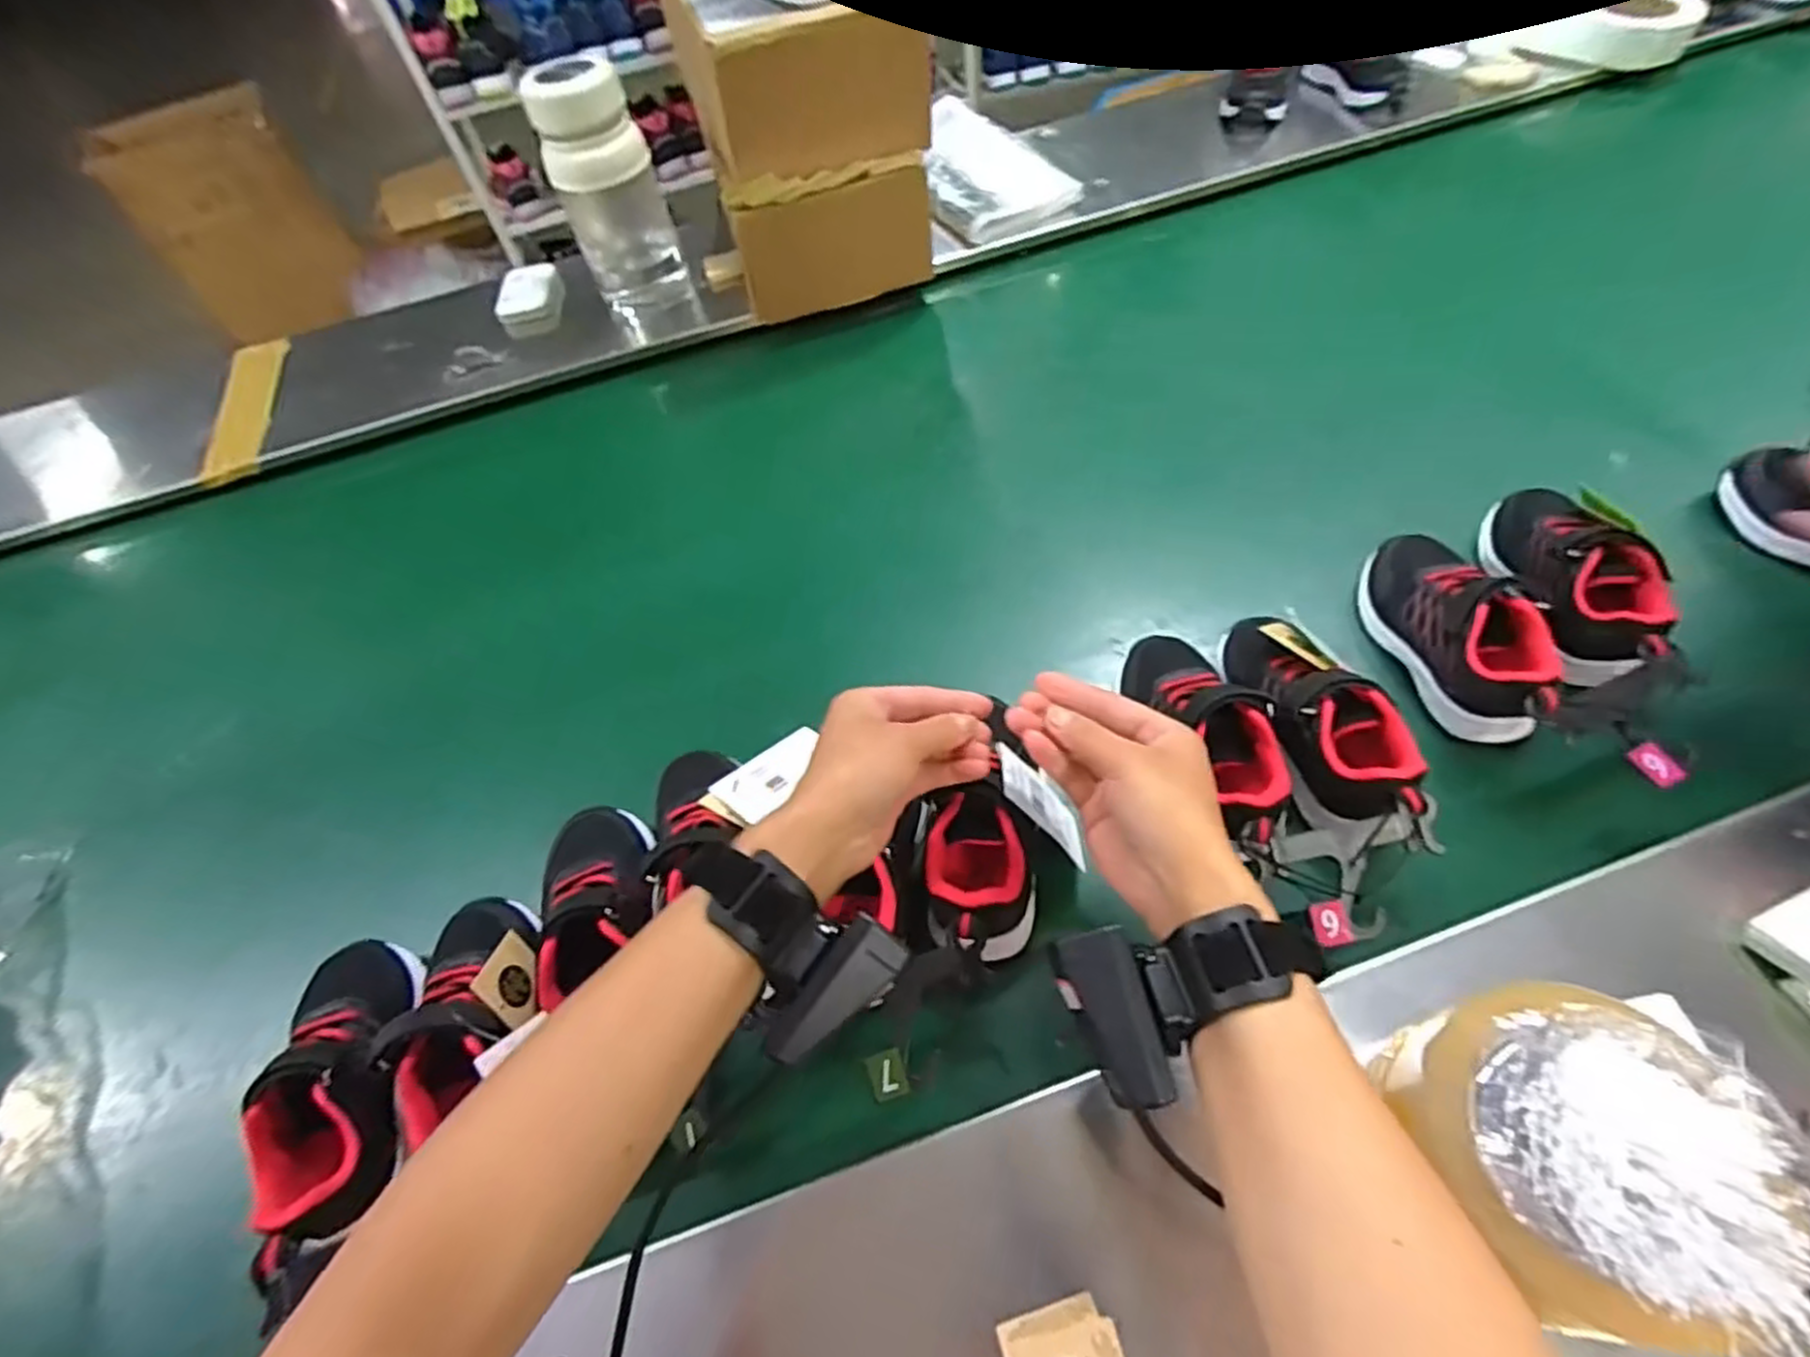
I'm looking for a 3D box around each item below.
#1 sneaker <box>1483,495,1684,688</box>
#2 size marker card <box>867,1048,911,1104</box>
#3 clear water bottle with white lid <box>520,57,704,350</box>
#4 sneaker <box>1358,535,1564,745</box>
[{"bbox_3d":[0.447,-0.070,0.513,0.078,0.056,0.163,6,56,9],"label":"sneaker"},{"bbox_3d":[-0.008,0.200,0.391,0.018,0.004,0.023,-15,82,-11],"label":"size marker card"},{"bbox_3d":[-0.291,-0.472,0.788,0.099,0.232,0.079,-17,56,-7],"label":"clear water bottle with white lid"},{"bbox_3d":[0.356,-0.035,0.503,0.062,0.064,0.158,-13,56,-4],"label":"sneaker"}]

